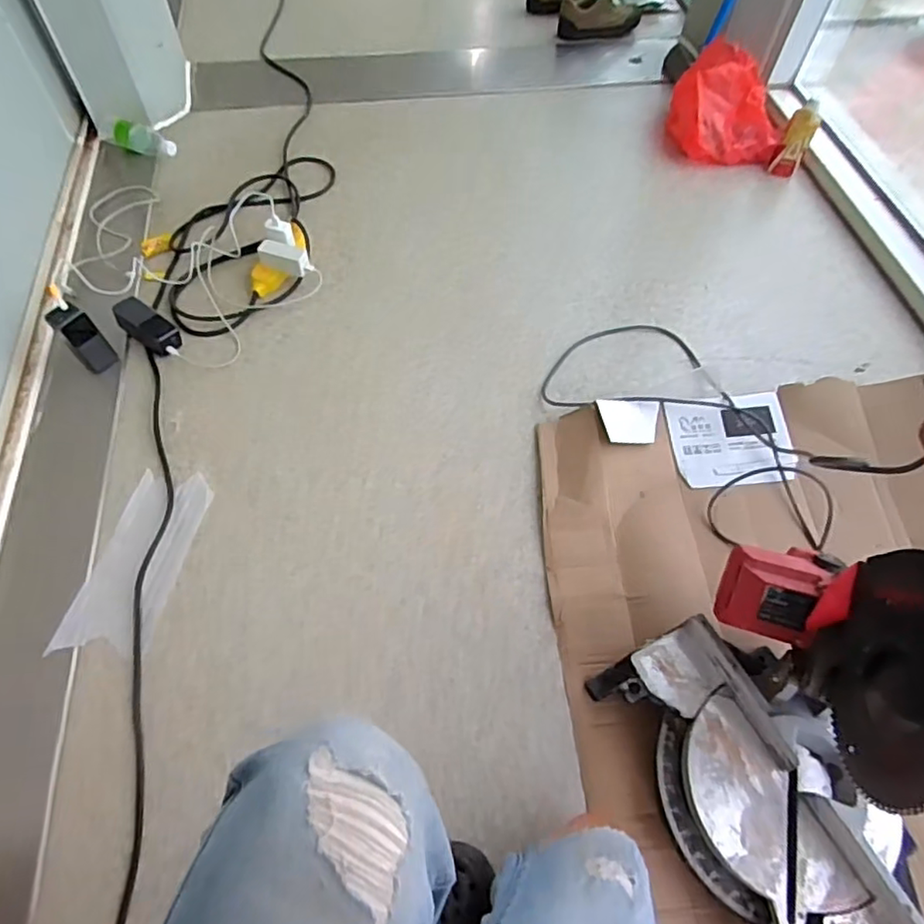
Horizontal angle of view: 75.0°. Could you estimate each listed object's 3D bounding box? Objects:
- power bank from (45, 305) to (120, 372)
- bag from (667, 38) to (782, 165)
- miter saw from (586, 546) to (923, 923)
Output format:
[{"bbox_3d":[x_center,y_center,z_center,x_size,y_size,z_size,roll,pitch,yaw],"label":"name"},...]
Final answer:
[{"bbox_3d":[-0.687,-0.224,1.096,0.057,0.146,0.028,-38,69,-20],"label":"power bank"},{"bbox_3d":[0.653,-0.864,1.478,0.228,0.191,0.196,-4,62,-4],"label":"bag"},{"bbox_3d":[0.406,0.327,0.653,0.328,0.437,0.461,-23,64,-16],"label":"miter saw"}]

